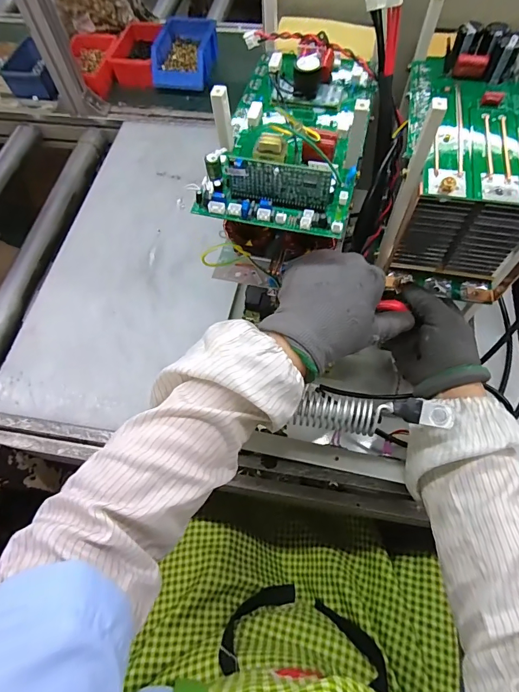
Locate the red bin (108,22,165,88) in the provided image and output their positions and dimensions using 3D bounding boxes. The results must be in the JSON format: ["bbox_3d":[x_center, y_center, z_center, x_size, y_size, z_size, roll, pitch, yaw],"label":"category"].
[{"bbox_3d":[-0.255,-0.621,0.826,0.082,0.058,0.155,2,64,3],"label":"red bin"}]

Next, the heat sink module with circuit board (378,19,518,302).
[{"bbox_3d":[0.207,-0.175,0.384,0.136,0.179,0.186,8,64,6],"label":"heat sink module with circuit board"}]

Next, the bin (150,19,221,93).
[{"bbox_3d":[-0.150,-0.596,0.802,0.111,0.067,0.151,11,64,7],"label":"bin"}]

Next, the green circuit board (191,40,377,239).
[{"bbox_3d":[0.029,-0.194,0.339,0.126,0.039,0.215,13,65,8],"label":"green circuit board"}]

